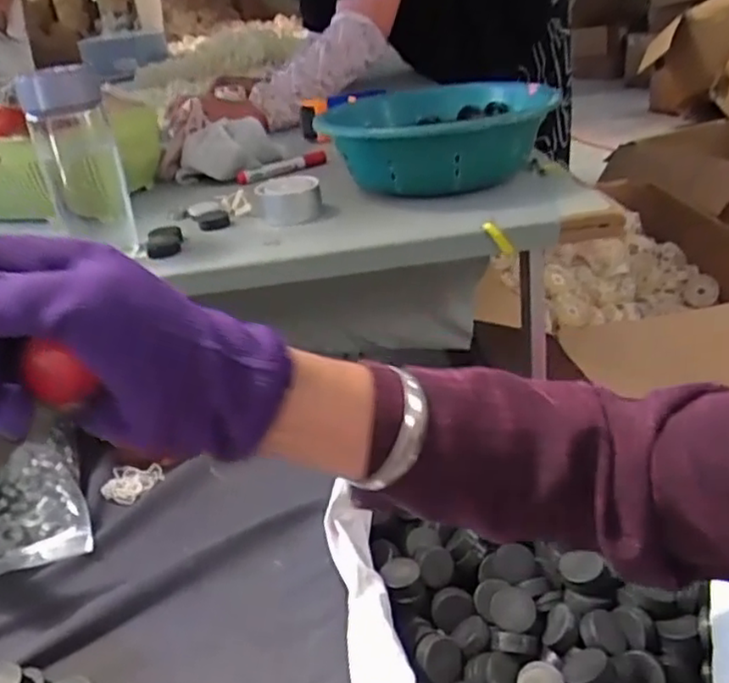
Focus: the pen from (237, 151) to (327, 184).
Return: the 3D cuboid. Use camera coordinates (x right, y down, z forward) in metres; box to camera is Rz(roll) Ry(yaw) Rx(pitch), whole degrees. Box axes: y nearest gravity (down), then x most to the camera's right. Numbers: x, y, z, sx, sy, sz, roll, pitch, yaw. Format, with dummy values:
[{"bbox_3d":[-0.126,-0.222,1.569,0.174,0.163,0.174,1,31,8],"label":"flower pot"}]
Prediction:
[{"bbox_3d":[-0.109,-0.233,0.903,0.129,0.016,0.023,-24,33,-29],"label":"pen"}]

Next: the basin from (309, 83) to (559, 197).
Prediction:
[{"bbox_3d":[0.086,-0.220,0.753,0.236,0.085,0.232,5,30,21],"label":"basin"}]

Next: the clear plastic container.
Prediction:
[{"bbox_3d":[-0.262,-0.160,0.622,0.073,0.161,0.057,-17,30,-18],"label":"clear plastic container"}]

